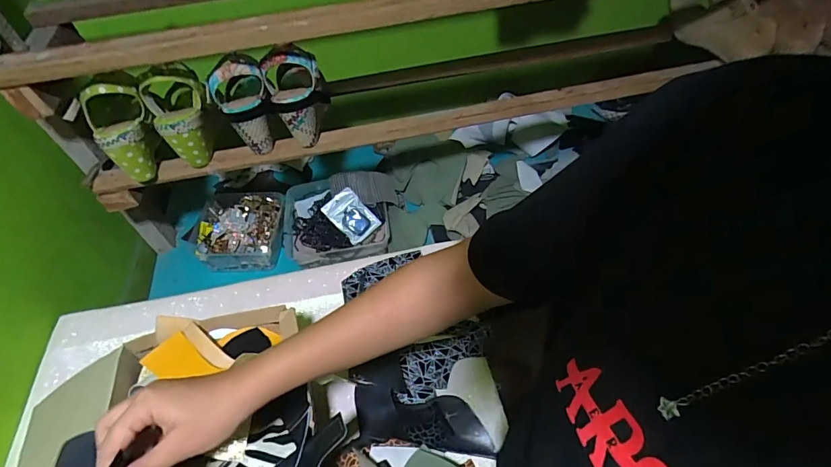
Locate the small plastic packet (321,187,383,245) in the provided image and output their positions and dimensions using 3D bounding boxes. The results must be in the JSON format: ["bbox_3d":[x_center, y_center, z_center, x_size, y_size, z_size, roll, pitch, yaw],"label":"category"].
[{"bbox_3d":[-0.123,-0.033,0.822,0.068,0.013,0.098,-43,90,-4],"label":"small plastic packet"}]

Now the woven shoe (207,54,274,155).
[{"bbox_3d":[-0.259,-0.194,0.651,0.077,0.134,0.095,-24,53,-14],"label":"woven shoe"}]

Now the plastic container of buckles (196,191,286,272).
[{"bbox_3d":[-0.346,-0.012,0.863,0.158,0.072,0.164,-4,50,1],"label":"plastic container of buckles"}]

